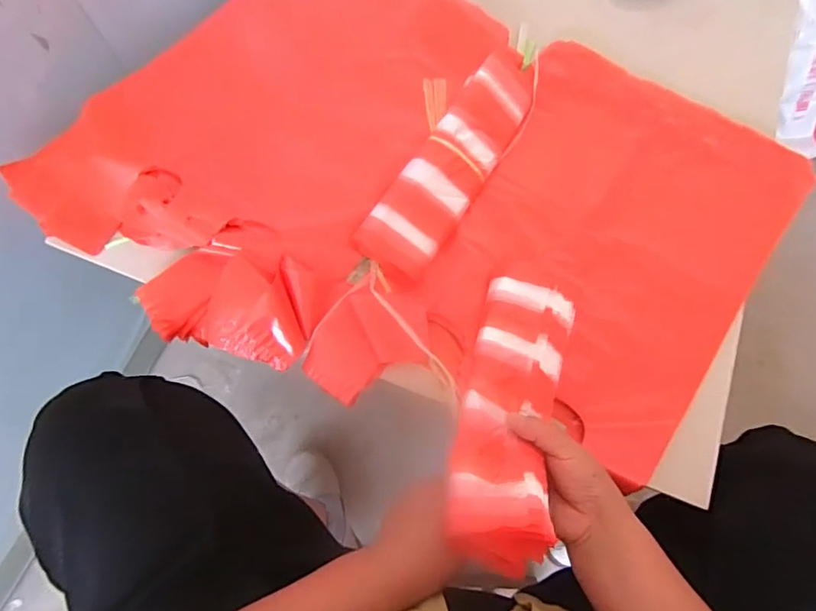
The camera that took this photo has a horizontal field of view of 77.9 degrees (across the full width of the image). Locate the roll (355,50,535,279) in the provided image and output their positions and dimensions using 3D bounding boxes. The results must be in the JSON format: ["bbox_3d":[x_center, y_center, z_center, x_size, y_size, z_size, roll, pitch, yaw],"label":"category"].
[{"bbox_3d":[0.064,-0.185,0.596,0.089,0.036,0.336,32,72,14],"label":"roll"}]

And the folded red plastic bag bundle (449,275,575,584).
[{"bbox_3d":[0.094,0.081,0.446,0.085,0.037,0.282,15,46,8],"label":"folded red plastic bag bundle"}]

